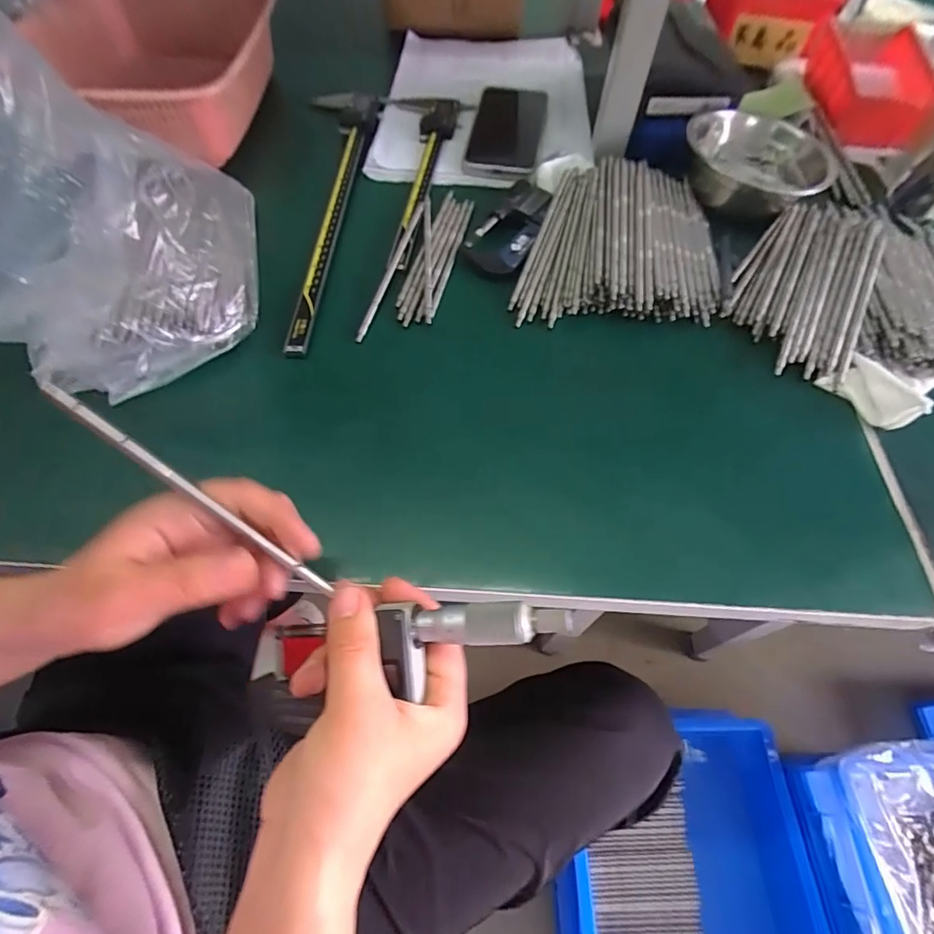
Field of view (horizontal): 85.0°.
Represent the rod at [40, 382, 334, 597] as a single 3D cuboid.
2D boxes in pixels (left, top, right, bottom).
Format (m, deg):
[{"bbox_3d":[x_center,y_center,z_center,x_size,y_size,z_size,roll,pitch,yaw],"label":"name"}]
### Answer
[{"bbox_3d":[-0.116,0.013,0.219,0.140,0.008,0.005,40,62,-11],"label":"rod"}]

